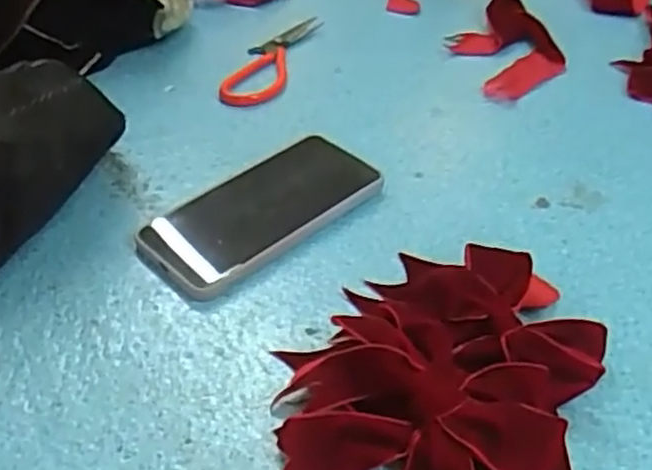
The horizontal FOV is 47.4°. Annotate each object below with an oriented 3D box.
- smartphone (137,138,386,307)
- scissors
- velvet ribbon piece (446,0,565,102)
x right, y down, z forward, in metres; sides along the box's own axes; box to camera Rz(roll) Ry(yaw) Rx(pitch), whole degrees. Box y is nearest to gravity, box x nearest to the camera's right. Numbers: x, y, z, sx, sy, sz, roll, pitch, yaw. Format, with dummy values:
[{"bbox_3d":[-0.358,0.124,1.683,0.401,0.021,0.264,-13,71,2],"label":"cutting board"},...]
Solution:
[{"bbox_3d":[-0.046,-0.018,0.509,0.088,0.012,0.165,33,52,32],"label":"smartphone"},{"bbox_3d":[-0.050,-0.160,0.673,0.049,0.013,0.148,11,43,12],"label":"scissors"},{"bbox_3d":[0.169,-0.176,0.687,0.092,0.026,0.151,-8,42,-8],"label":"velvet ribbon piece"}]

